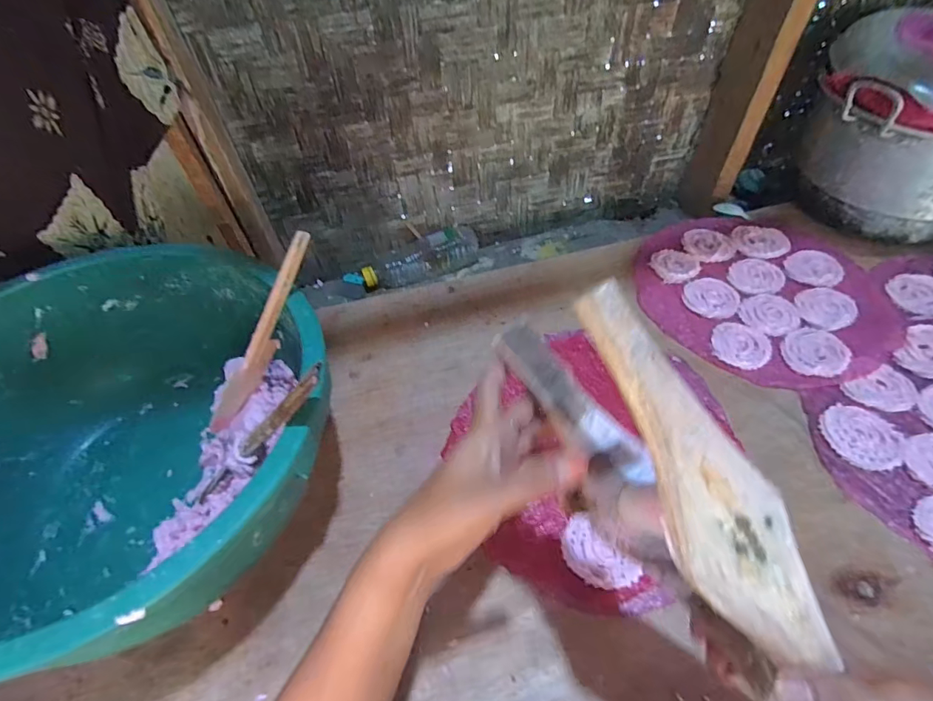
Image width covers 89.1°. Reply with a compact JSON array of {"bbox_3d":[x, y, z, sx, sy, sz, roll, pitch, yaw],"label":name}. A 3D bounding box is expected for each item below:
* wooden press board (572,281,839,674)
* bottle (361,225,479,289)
[{"bbox_3d":[0.119,0.063,0.240,0.061,0.013,0.213,-30,92,-18],"label":"wooden press board"},{"bbox_3d":[-0.088,-0.176,0.909,0.223,0.072,0.063,-16,51,-7],"label":"bottle"}]

